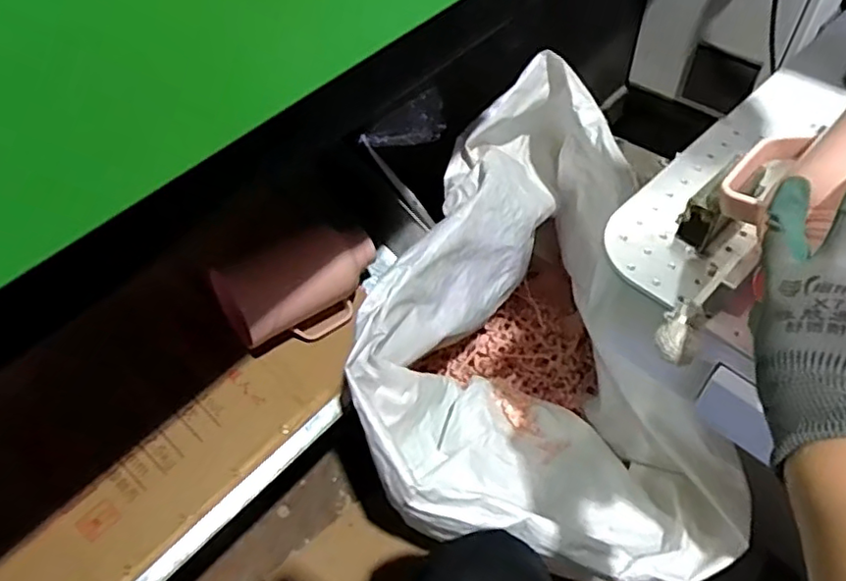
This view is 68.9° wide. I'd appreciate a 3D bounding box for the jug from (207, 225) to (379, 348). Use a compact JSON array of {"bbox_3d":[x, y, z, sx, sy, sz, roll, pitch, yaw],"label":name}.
[{"bbox_3d":[-0.175,0.002,0.932,0.231,0.129,0.110,-29,56,-17],"label":"jug"}]

